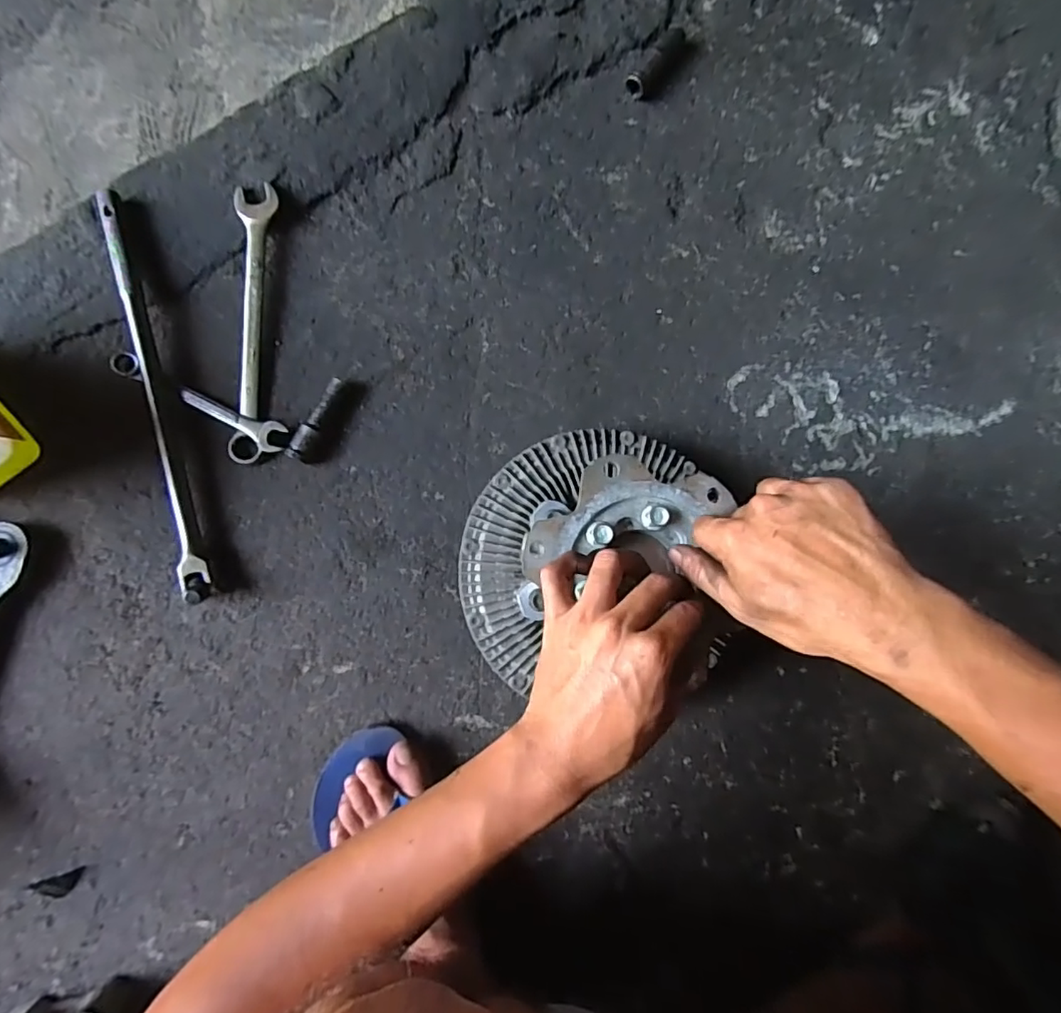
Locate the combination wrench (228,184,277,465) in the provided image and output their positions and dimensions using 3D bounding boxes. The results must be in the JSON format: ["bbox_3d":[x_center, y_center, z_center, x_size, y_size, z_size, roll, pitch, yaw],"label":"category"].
[{"bbox_3d":[-0.249,-0.164,0.506,0.031,0.012,0.248,1,86,-6],"label":"combination wrench"}]

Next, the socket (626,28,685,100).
[{"bbox_3d":[0.123,-0.442,0.564,0.026,0.020,0.074,36,84,-3],"label":"socket"}]

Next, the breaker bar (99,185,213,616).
[{"bbox_3d":[-0.317,-0.093,0.479,0.021,0.033,0.353,-13,88,-7],"label":"breaker bar"}]

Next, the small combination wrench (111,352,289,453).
[{"bbox_3d":[-0.291,-0.092,0.495,0.163,0.011,0.026,26,84,-4],"label":"small combination wrench"}]

